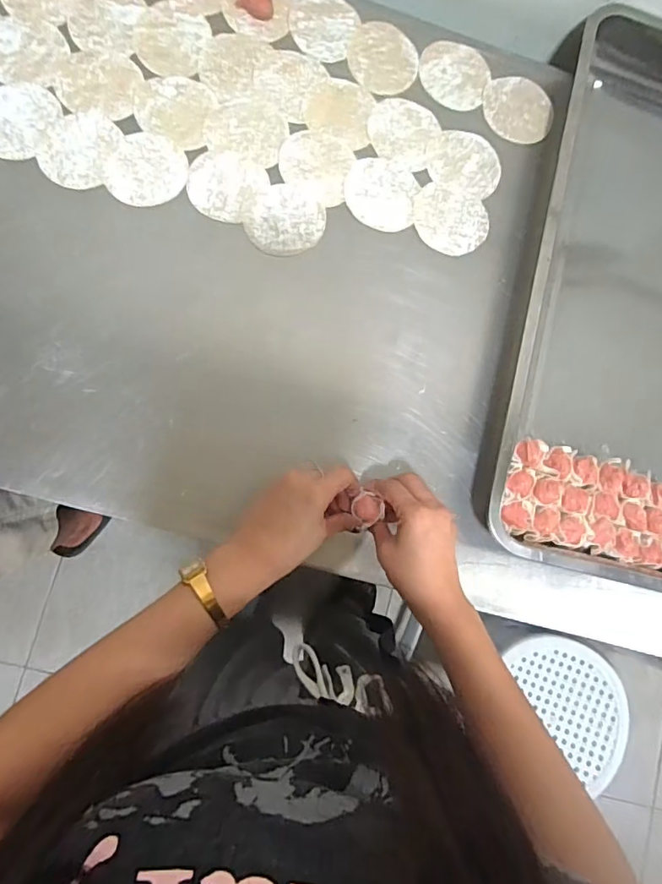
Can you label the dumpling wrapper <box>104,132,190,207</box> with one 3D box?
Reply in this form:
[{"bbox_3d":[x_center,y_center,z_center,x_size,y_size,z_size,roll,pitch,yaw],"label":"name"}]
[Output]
[{"bbox_3d":[-0.184,-0.271,0.506,0.072,0.004,0.079,1,84,-7],"label":"dumpling wrapper"}]

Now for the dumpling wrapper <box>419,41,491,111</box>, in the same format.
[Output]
[{"bbox_3d":[0.135,-0.404,0.562,0.077,0.008,0.079,1,84,-7],"label":"dumpling wrapper"}]

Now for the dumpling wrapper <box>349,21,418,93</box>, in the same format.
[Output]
[{"bbox_3d":[0.057,-0.415,0.549,0.074,0.004,0.084,7,83,-6],"label":"dumpling wrapper"}]

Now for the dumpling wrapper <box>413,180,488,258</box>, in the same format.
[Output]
[{"bbox_3d":[0.128,-0.238,0.538,0.078,0.004,0.080,1,84,-7],"label":"dumpling wrapper"}]

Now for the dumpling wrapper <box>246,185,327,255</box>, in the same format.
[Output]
[{"bbox_3d":[-0.046,-0.229,0.521,0.081,0.004,0.074,1,84,-7],"label":"dumpling wrapper"}]

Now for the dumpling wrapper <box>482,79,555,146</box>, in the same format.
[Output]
[{"bbox_3d":[0.208,-0.369,0.566,0.081,0.004,0.072,8,85,-9],"label":"dumpling wrapper"}]

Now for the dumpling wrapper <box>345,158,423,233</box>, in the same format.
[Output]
[{"bbox_3d":[0.052,-0.259,0.531,0.074,0.004,0.076,11,83,-6],"label":"dumpling wrapper"}]

